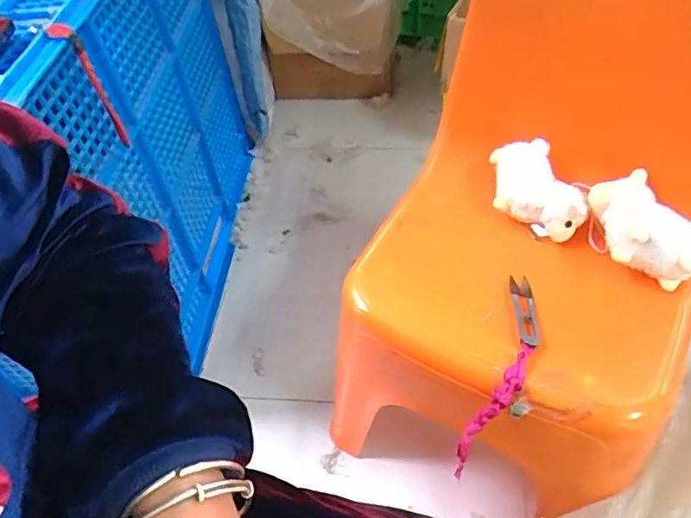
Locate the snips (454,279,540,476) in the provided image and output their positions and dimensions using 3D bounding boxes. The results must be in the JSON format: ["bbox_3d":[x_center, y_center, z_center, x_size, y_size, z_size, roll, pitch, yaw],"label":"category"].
[{"bbox_3d":[0.152,0.103,0.518,0.039,0.064,0.210,17,54,18],"label":"snips"}]

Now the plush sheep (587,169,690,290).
[{"bbox_3d":[0.304,-0.027,0.569,0.069,0.066,0.124,-11,50,-4],"label":"plush sheep"}]

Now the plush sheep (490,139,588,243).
[{"bbox_3d":[0.218,-0.081,0.622,0.122,0.065,0.069,27,58,25],"label":"plush sheep"}]

